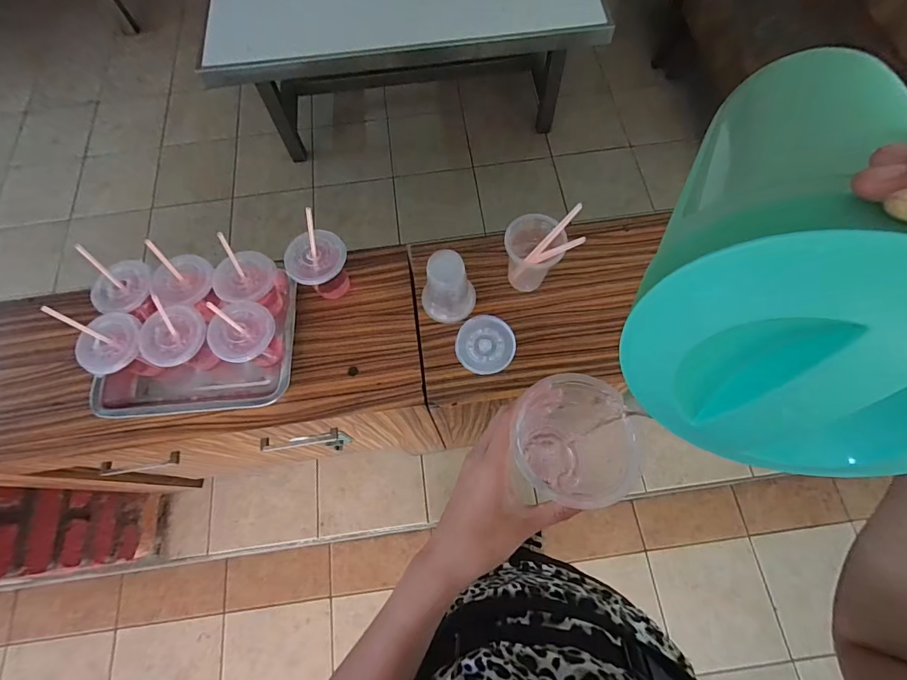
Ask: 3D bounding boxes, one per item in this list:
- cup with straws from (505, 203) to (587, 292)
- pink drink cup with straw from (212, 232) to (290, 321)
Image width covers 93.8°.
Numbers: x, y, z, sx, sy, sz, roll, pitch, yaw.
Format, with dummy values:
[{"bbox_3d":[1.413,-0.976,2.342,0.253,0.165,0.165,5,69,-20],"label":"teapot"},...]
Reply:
[{"bbox_3d":[0.133,-0.147,0.658,0.093,0.140,0.075,-33,71,-10],"label":"cup with straws"},{"bbox_3d":[-0.322,-0.096,0.649,0.085,0.154,0.082,-1,69,2],"label":"pink drink cup with straw"}]

